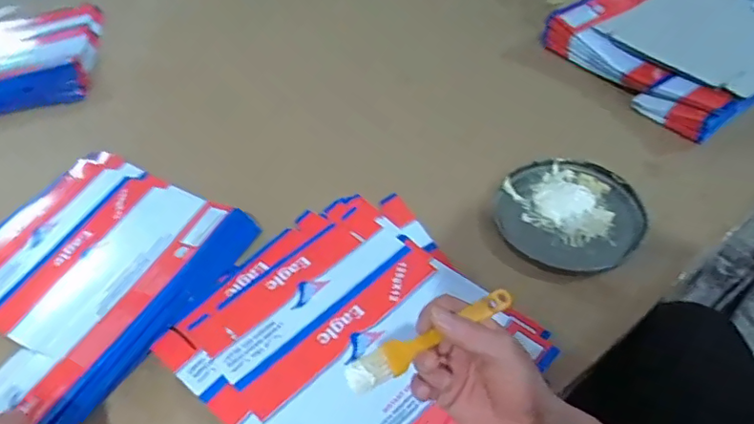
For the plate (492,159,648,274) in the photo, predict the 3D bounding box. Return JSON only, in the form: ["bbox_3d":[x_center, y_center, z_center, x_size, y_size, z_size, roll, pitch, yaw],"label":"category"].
[{"bbox_3d":[0.229,-0.001,0.643,0.165,0.008,0.169,-2,49,3],"label":"plate"}]

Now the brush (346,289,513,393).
[{"bbox_3d":[0.042,0.086,0.373,0.140,0.013,0.018,-21,50,-29],"label":"brush"}]

